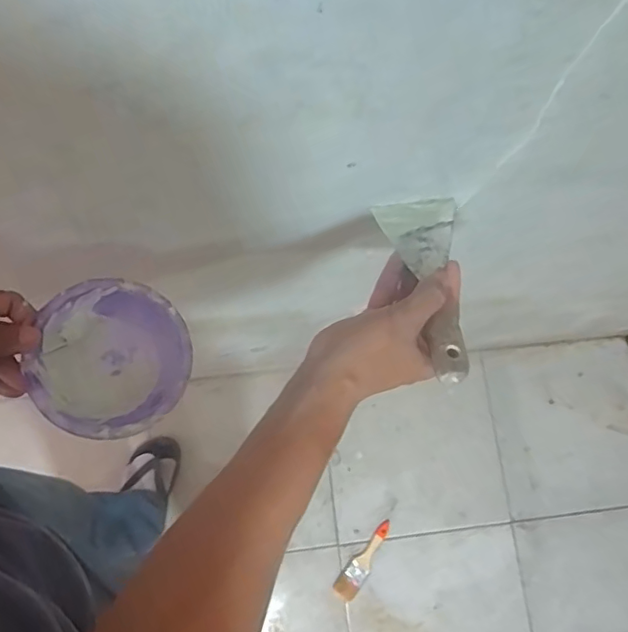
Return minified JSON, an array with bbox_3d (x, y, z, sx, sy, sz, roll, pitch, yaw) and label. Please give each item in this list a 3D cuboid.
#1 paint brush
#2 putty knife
[{"bbox_3d":[0.115,0.543,1.272,0.049,0.010,0.187,38,77,9],"label":"paint brush"},{"bbox_3d":[0.097,-0.026,0.458,0.066,0.014,0.172,-5,55,-3],"label":"putty knife"}]

